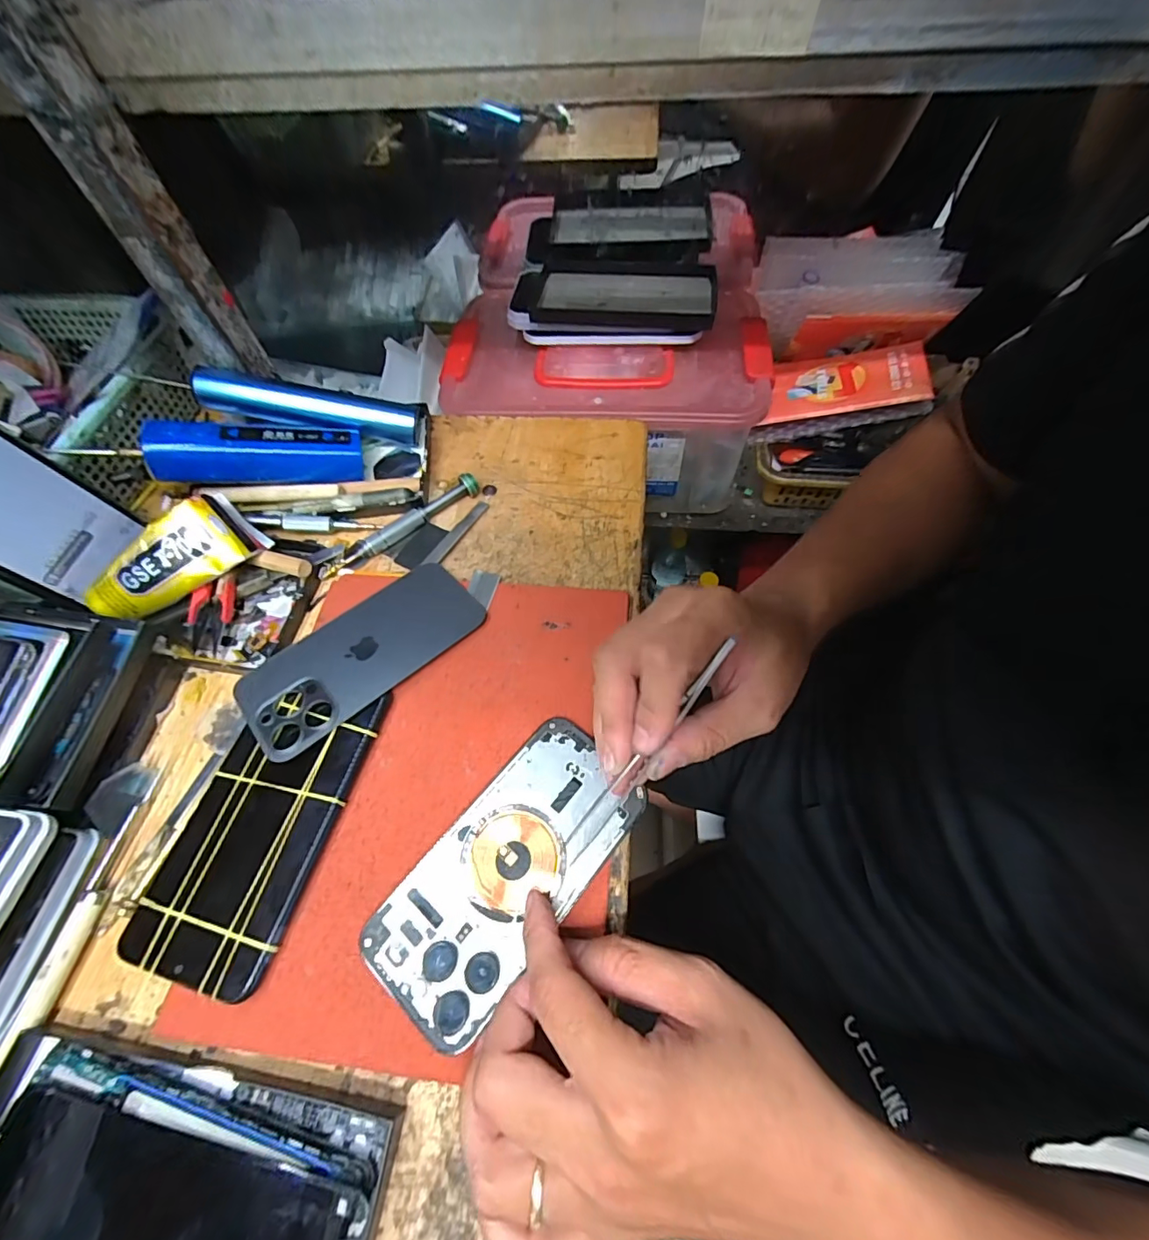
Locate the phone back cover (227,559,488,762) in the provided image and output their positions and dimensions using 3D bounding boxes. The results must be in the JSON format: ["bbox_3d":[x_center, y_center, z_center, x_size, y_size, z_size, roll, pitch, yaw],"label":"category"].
[{"bbox_3d":[-0.129,0.019,0.314,0.144,0.010,0.067,-40,67,-18],"label":"phone back cover"}]

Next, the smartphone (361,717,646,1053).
[{"bbox_3d":[-0.032,0.121,0.252,0.071,0.006,0.142,35,68,19],"label":"smartphone"}]

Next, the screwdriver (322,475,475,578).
[{"bbox_3d":[-0.124,-0.070,0.362,0.122,0.017,0.015,-37,66,-16],"label":"screwdriver"}]

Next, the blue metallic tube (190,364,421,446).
[{"bbox_3d":[-0.200,-0.164,0.390,0.154,0.024,0.023,6,58,-14],"label":"blue metallic tube"}]

